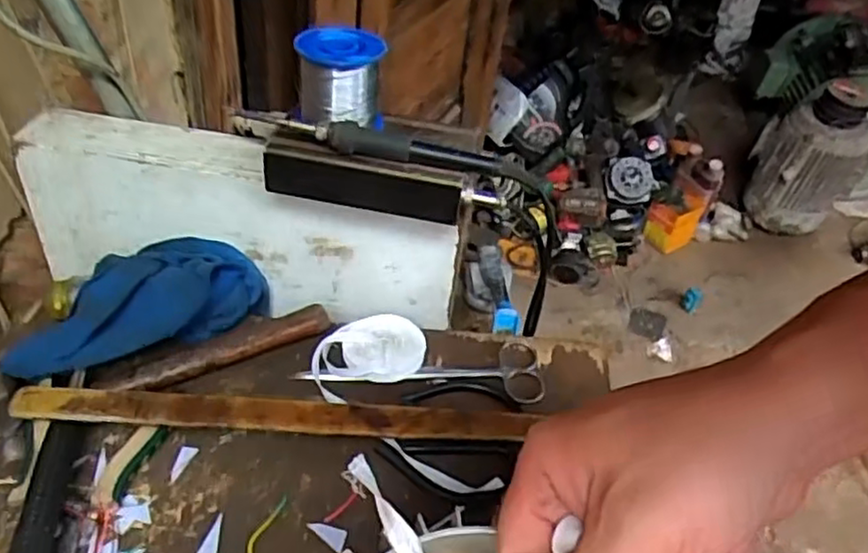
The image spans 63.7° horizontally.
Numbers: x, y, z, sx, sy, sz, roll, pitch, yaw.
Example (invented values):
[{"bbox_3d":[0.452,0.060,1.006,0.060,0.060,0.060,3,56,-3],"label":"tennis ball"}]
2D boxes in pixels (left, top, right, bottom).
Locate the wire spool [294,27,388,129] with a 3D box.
[{"bbox_3d":[-0.069,-0.148,0.520,0.063,0.055,0.060,-3,44,-11],"label":"wire spool"}]

